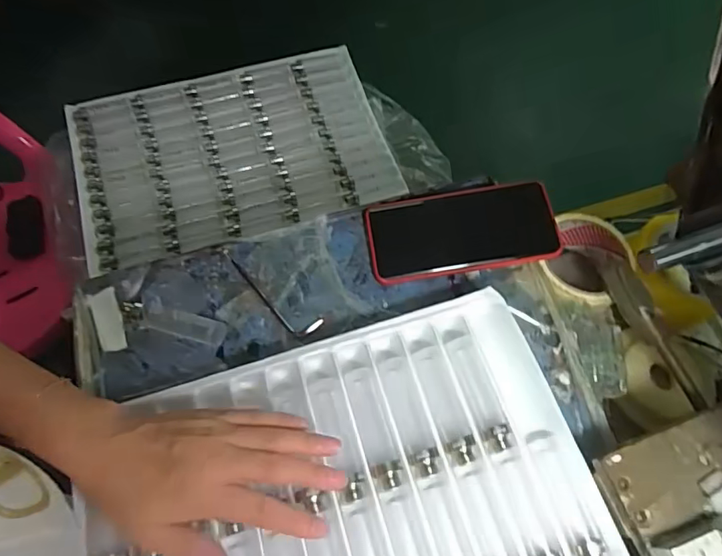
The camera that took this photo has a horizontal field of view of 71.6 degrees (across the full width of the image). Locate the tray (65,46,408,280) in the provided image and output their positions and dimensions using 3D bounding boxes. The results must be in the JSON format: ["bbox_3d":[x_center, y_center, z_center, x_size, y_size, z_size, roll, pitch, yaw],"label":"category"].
[{"bbox_3d":[-0.191,-0.190,0.762,0.459,0.032,0.324,-16,67,-9],"label":"tray"}]

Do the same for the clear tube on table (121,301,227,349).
[{"bbox_3d":[-0.156,0.037,0.410,0.089,0.016,0.020,12,66,3],"label":"clear tube on table"}]

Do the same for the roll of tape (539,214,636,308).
[{"bbox_3d":[0.205,-0.010,0.474,0.077,0.058,0.097,25,67,9],"label":"roll of tape"}]

